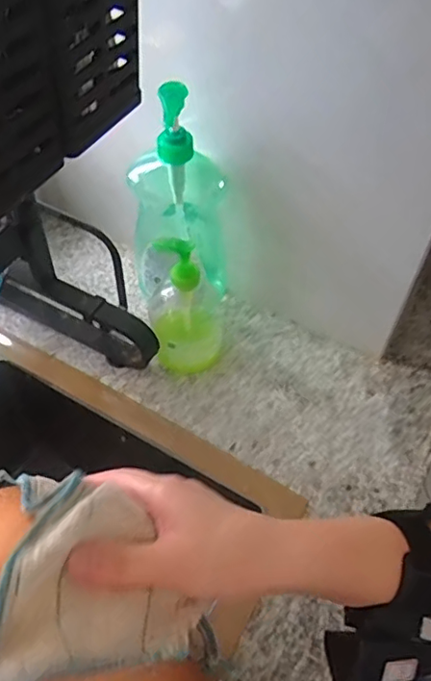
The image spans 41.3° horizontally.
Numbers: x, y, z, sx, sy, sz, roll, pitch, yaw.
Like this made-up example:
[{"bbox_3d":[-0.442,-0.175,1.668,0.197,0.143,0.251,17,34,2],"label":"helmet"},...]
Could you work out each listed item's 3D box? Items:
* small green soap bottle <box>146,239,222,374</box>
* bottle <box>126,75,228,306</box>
[{"bbox_3d":[-0.032,-0.037,0.616,0.082,0.157,0.073,-4,52,-4],"label":"small green soap bottle"},{"bbox_3d":[-0.038,-0.144,0.629,0.091,0.267,0.082,29,58,20],"label":"bottle"}]

